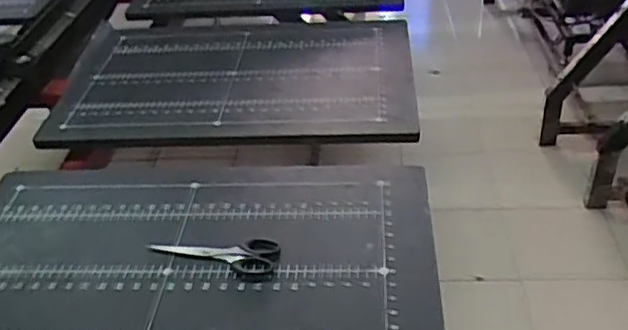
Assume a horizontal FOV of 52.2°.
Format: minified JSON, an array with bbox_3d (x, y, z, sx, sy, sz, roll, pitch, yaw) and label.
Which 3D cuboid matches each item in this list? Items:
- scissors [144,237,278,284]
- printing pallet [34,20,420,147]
[{"bbox_3d":[-0.117,0.099,0.756,0.162,0.007,0.061,11,39,21],"label":"scissors"},{"bbox_3d":[-0.142,-0.161,1.122,0.617,0.033,0.411,1,37,9],"label":"printing pallet"}]

